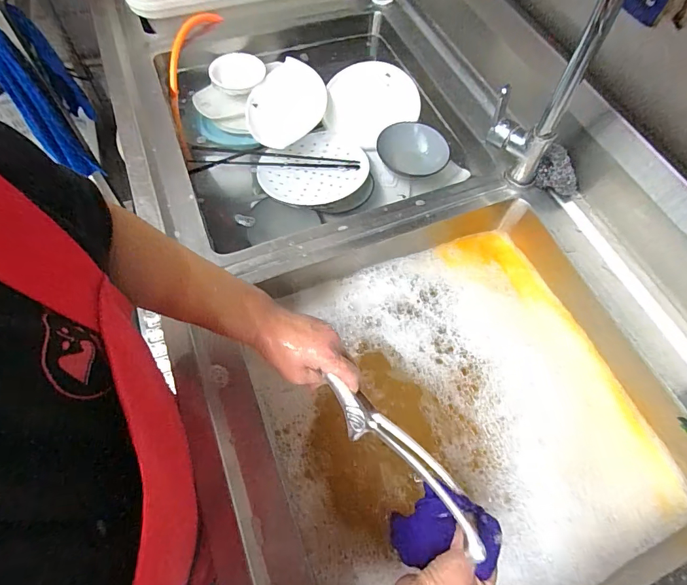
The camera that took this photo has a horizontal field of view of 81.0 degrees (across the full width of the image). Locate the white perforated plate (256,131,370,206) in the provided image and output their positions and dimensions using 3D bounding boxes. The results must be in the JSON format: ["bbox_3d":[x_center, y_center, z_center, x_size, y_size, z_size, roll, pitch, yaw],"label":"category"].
[{"bbox_3d":[-0.049,-0.224,0.733,0.199,0.019,0.160,-23,66,-14],"label":"white perforated plate"}]

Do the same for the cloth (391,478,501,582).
[{"bbox_3d":[0.107,0.256,0.441,0.097,0.076,0.078,3,63,-2],"label":"cloth"}]

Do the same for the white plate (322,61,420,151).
[{"bbox_3d":[0.059,-0.373,0.810,0.184,0.030,0.192,0,74,-2],"label":"white plate"}]

